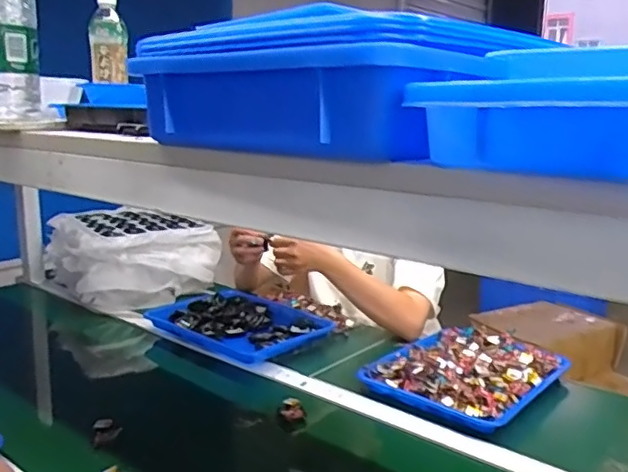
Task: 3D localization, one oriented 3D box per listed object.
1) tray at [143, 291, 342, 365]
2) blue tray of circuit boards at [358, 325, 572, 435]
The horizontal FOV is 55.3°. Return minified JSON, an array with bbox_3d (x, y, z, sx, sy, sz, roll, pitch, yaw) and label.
[{"bbox_3d":[-0.160,0.168,1.200,0.344,0.039,0.235,9,15,41],"label":"tray"},{"bbox_3d":[0.255,0.220,0.991,0.239,0.043,0.298,9,15,41],"label":"blue tray of circuit boards"}]

